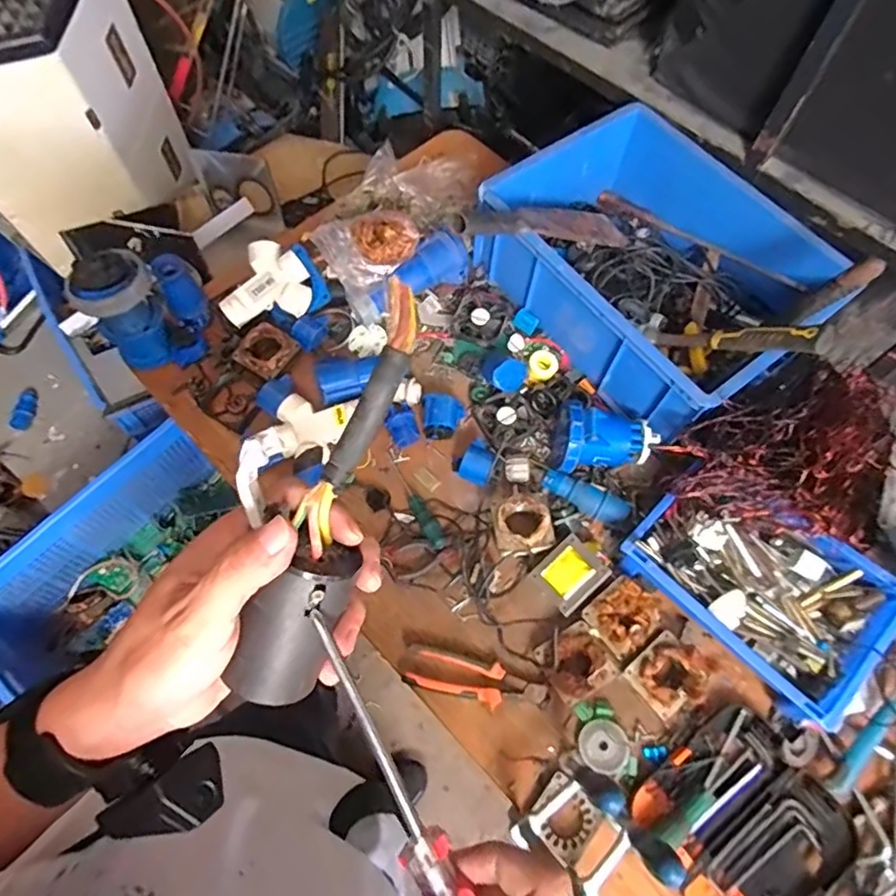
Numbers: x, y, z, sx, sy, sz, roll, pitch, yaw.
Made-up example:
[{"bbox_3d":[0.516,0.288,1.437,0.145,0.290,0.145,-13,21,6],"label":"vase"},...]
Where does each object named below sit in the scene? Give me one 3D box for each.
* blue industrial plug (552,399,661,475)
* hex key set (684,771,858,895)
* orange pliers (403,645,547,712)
[{"bbox_3d":[0.232,-0.014,0.865,0.139,0.095,0.101,2,66,-2],"label":"blue industrial plug"},{"bbox_3d":[0.388,0.492,0.697,0.214,0.016,0.111,-33,71,-16],"label":"hex key set"},{"bbox_3d":[0.036,0.307,0.775,0.182,0.016,0.052,16,66,4],"label":"orange pliers"}]

